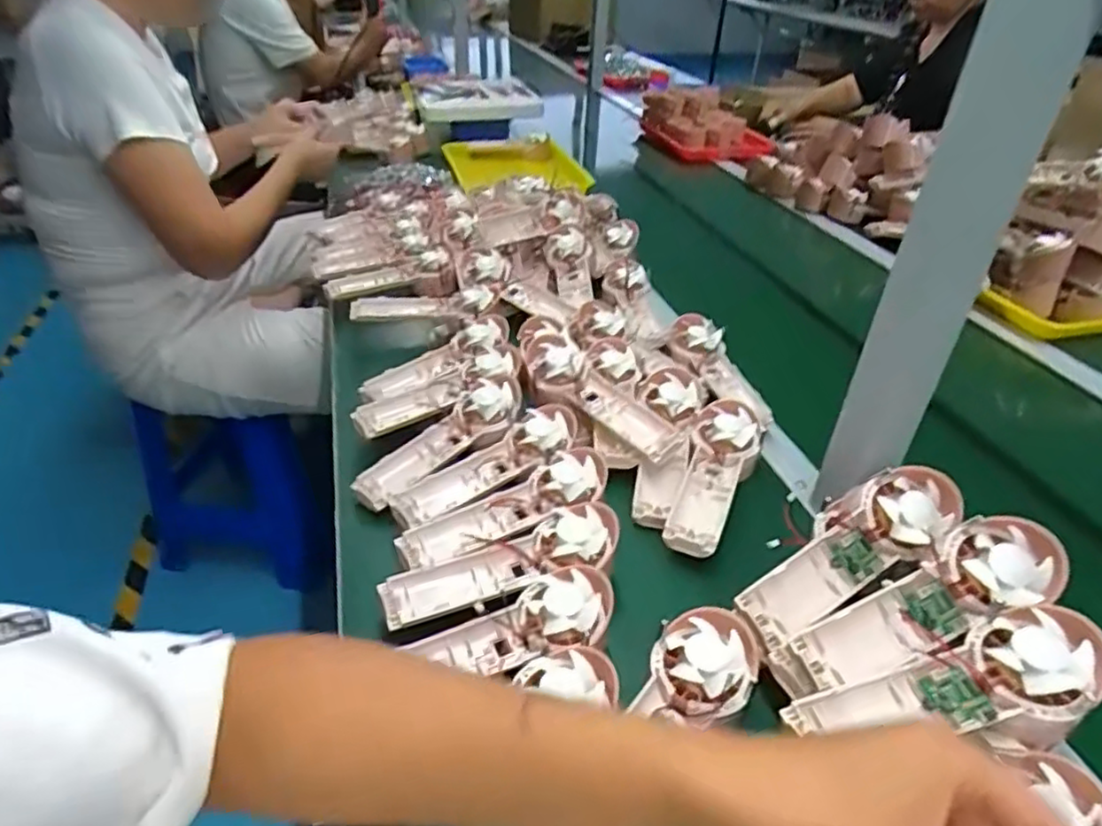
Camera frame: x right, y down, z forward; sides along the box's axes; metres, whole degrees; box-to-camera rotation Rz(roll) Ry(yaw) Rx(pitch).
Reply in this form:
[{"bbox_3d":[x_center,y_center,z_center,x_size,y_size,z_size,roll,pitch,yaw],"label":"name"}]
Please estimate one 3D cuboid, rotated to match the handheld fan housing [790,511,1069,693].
[{"bbox_3d":[0.233,0.119,0.415,0.170,0.029,0.053,-27,41,-4],"label":"handheld fan housing"}]

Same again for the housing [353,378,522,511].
[{"bbox_3d":[-0.100,0.024,0.616,0.179,0.028,0.058,-37,50,-24],"label":"housing"}]

